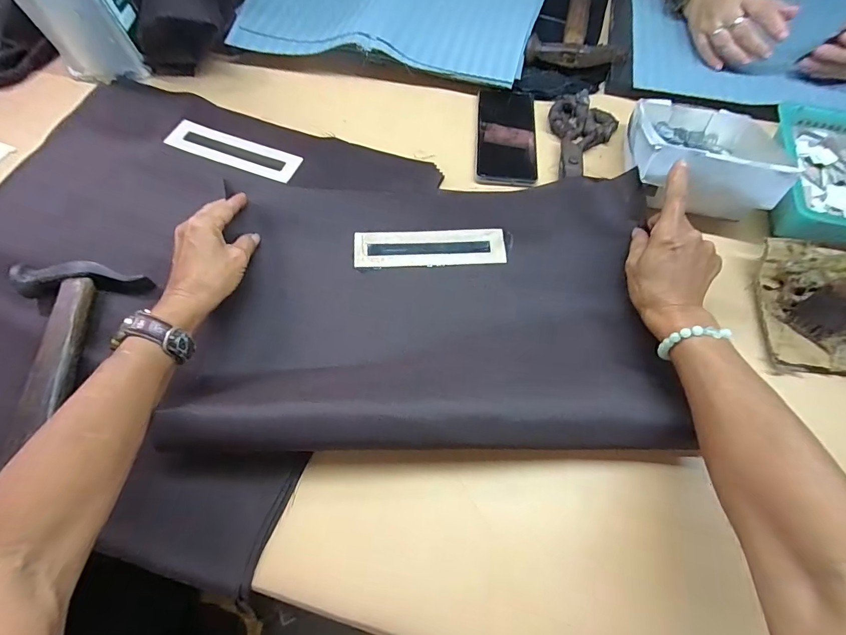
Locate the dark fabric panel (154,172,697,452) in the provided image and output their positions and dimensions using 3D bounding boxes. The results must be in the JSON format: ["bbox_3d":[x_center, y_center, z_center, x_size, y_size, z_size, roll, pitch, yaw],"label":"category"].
[{"bbox_3d":[0.007,-0.031,0.371,0.412,0.079,0.299,0,68,0],"label":"dark fabric panel"}]

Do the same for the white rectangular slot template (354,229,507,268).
[{"bbox_3d":[0.007,-0.074,0.416,0.156,0.004,0.042,-2,69,-1],"label":"white rectangular slot template"}]

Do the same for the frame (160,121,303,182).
[{"bbox_3d":[-0.217,-0.193,0.456,0.155,0.008,0.046,20,61,7],"label":"frame"}]

